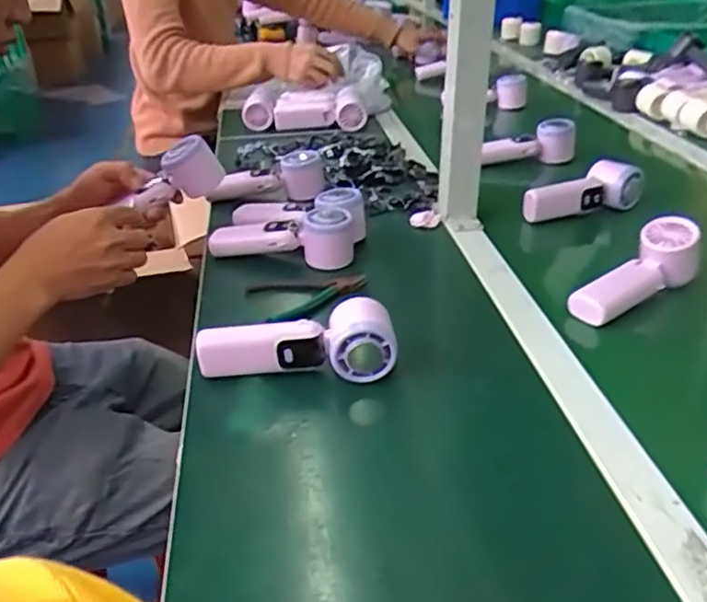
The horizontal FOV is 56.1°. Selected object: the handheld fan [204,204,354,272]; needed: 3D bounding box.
[{"bbox_3d":[-0.082,-0.083,0.768,0.165,0.062,0.051,6,31,11],"label":"handheld fan"}]

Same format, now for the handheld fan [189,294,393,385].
[{"bbox_3d":[-0.048,0.036,0.579,0.165,0.059,0.050,1,31,2],"label":"handheld fan"}]

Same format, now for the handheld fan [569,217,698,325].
[{"bbox_3d":[0.288,-0.023,0.681,0.164,0.052,0.048,-33,41,-18],"label":"handheld fan"}]

